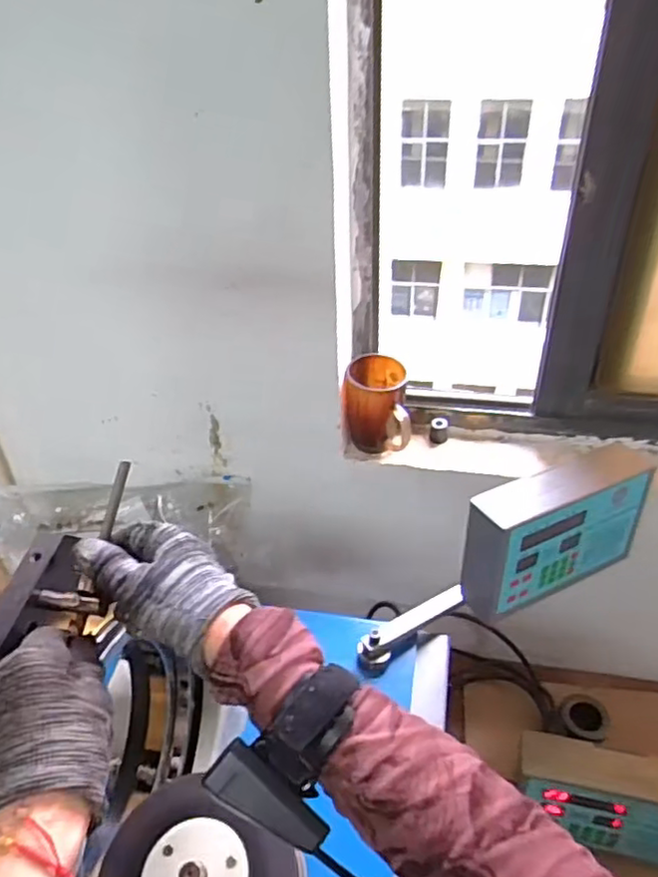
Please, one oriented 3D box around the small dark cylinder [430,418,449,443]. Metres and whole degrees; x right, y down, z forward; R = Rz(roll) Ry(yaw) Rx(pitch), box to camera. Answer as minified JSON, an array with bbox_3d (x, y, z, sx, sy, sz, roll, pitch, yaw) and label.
[{"bbox_3d":[0.153,-0.011,0.890,0.024,0.034,0.017,7,38,12],"label":"small dark cylinder"}]

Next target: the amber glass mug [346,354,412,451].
[{"bbox_3d":[0.063,-0.042,0.849,0.084,0.114,0.086,1,37,4],"label":"amber glass mug"}]

